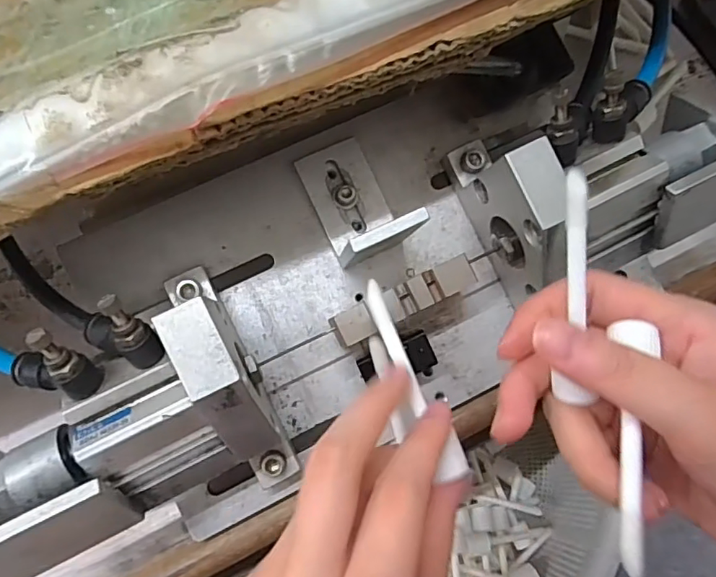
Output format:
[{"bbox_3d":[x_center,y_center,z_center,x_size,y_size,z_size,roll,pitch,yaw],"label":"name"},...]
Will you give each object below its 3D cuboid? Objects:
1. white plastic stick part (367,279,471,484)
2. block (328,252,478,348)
[{"bbox_3d":[0.021,0.035,0.215,0.010,0.004,0.082,-25,79,-8],"label":"white plastic stick part"},{"bbox_3d":[0.022,0.006,0.254,0.070,0.007,0.015,-26,71,-8],"label":"block"}]

